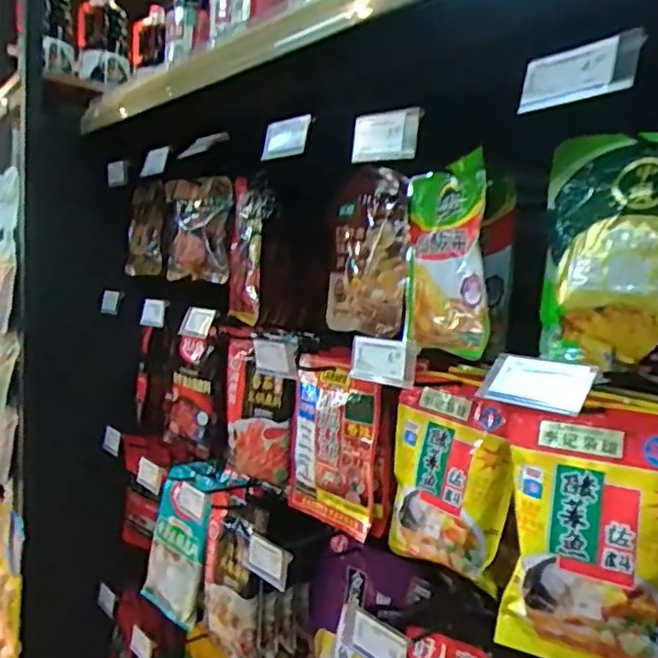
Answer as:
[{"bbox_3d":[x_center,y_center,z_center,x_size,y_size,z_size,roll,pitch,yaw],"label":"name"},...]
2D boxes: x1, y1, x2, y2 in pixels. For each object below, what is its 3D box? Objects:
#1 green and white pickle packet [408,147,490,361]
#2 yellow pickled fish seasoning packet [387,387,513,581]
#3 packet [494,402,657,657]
[{"bbox_3d":[0.119,-0.072,0.629,0.019,0.193,0.126,2,-1,-28],"label":"green and white pickle packet"},{"bbox_3d":[0.135,0.167,0.666,0.041,0.187,0.159,0,7,-30],"label":"yellow pickled fish seasoning packet"},{"bbox_3d":[0.228,0.183,0.506,0.155,0.228,0.029,7,7,31],"label":"packet"}]

